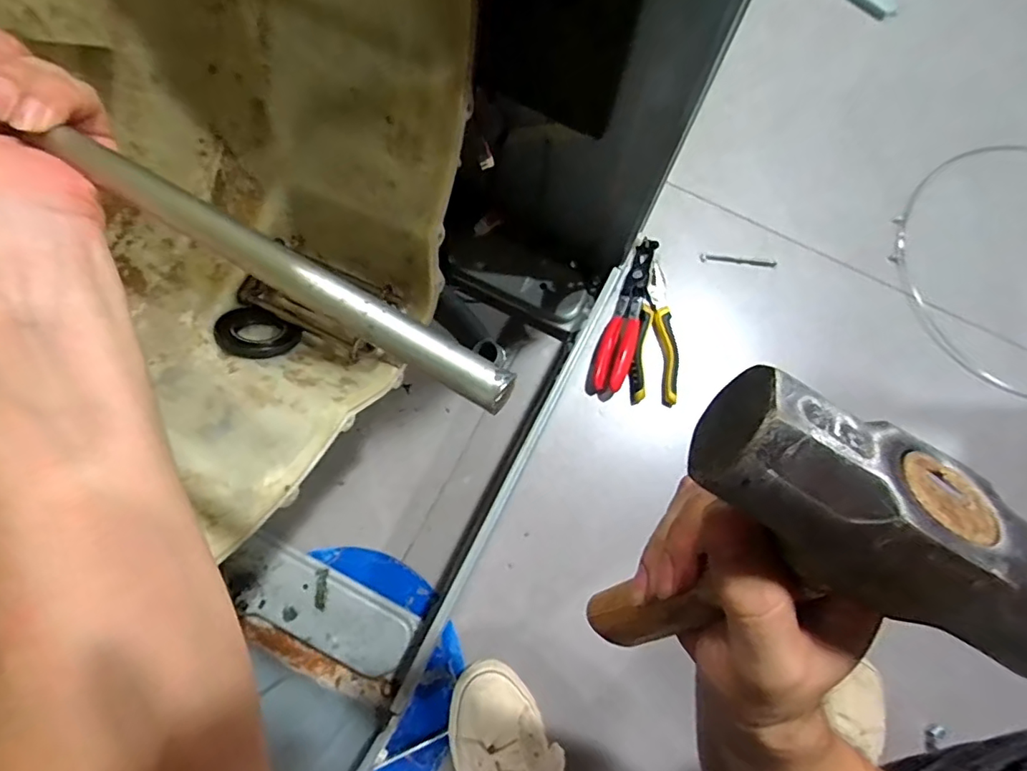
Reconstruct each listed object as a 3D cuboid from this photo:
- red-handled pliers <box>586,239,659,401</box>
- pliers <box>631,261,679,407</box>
[{"bbox_3d":[0.152,-0.089,0.723,0.051,0.020,0.223,23,77,4],"label":"red-handled pliers"},{"bbox_3d":[0.193,-0.067,0.719,0.060,0.018,0.185,11,76,1],"label":"pliers"}]

